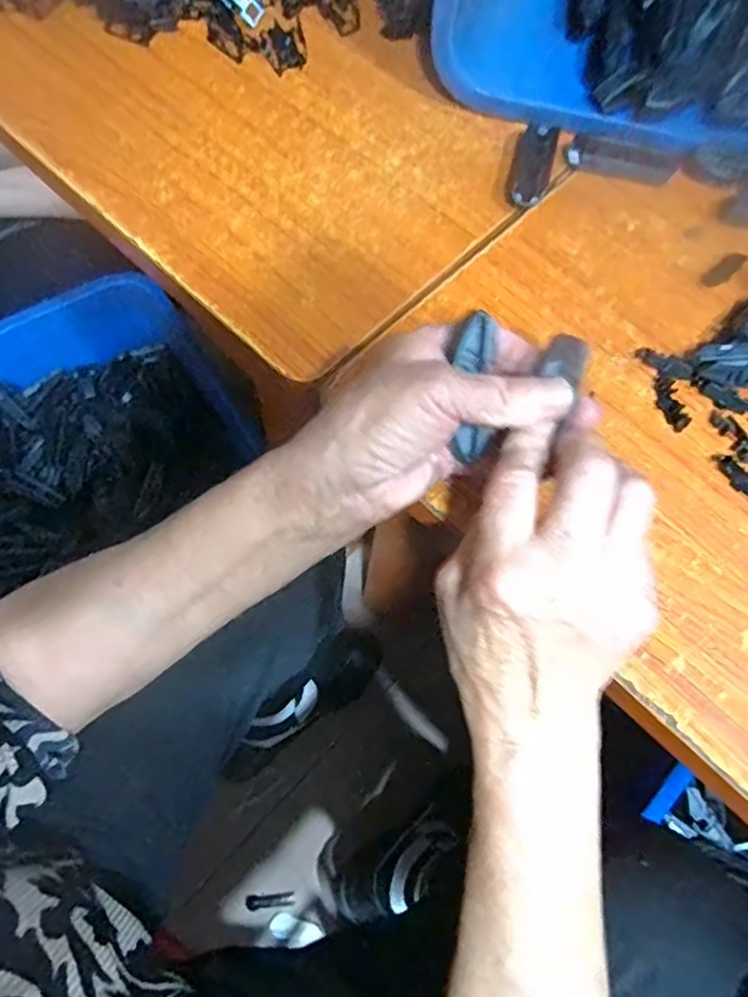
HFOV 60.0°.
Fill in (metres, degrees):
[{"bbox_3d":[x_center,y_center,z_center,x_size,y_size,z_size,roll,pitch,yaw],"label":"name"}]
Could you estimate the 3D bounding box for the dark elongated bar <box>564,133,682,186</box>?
[{"bbox_3d":[0.169,-0.229,0.438,0.075,0.011,0.021,11,69,1],"label":"dark elongated bar"}]

